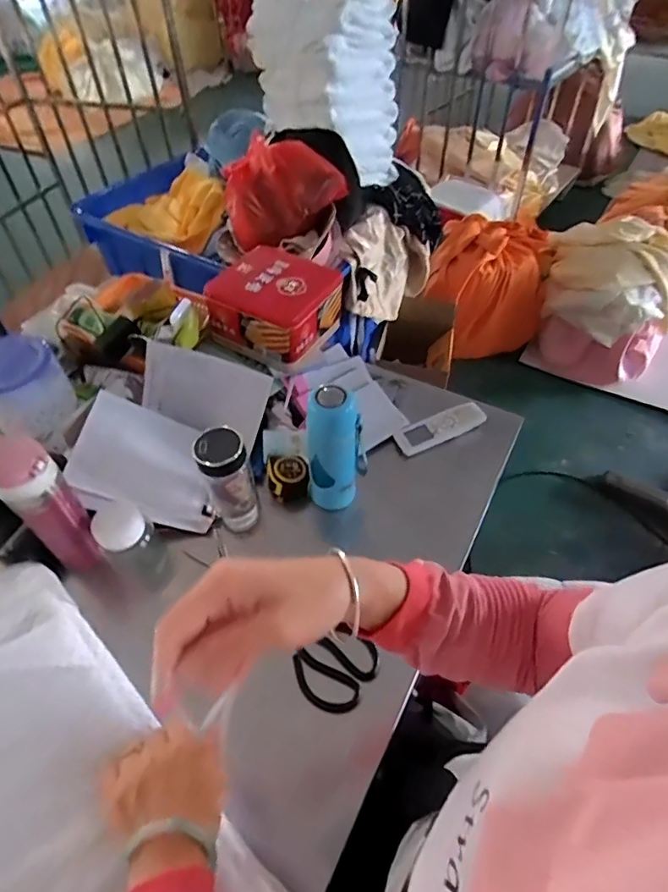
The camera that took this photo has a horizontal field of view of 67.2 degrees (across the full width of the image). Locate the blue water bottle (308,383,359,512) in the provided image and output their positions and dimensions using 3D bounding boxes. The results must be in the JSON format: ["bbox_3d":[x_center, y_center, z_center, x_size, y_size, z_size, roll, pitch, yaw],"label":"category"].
[{"bbox_3d":[-0.002,0.010,0.720,0.075,0.207,0.063,-3,50,-1],"label":"blue water bottle"}]

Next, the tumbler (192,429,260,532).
[{"bbox_3d":[-0.146,0.054,0.706,0.068,0.191,0.077,-13,51,-10],"label":"tumbler"}]

